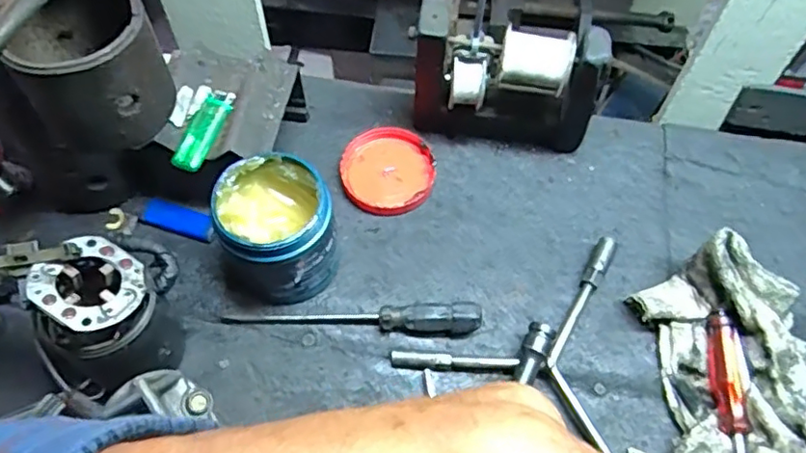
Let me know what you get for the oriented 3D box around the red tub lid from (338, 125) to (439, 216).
[{"bbox_3d":[-0.013,-0.054,0.587,0.086,0.016,0.092,1,60,-1],"label":"red tub lid"}]

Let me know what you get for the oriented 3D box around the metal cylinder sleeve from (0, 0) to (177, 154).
[{"bbox_3d":[-0.205,-0.107,0.404,0.086,0.079,0.091,-27,64,-16],"label":"metal cylinder sleeve"}]

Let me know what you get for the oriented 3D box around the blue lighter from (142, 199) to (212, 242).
[{"bbox_3d":[-0.205,-0.008,0.556,0.070,0.011,0.025,14,61,7],"label":"blue lighter"}]

